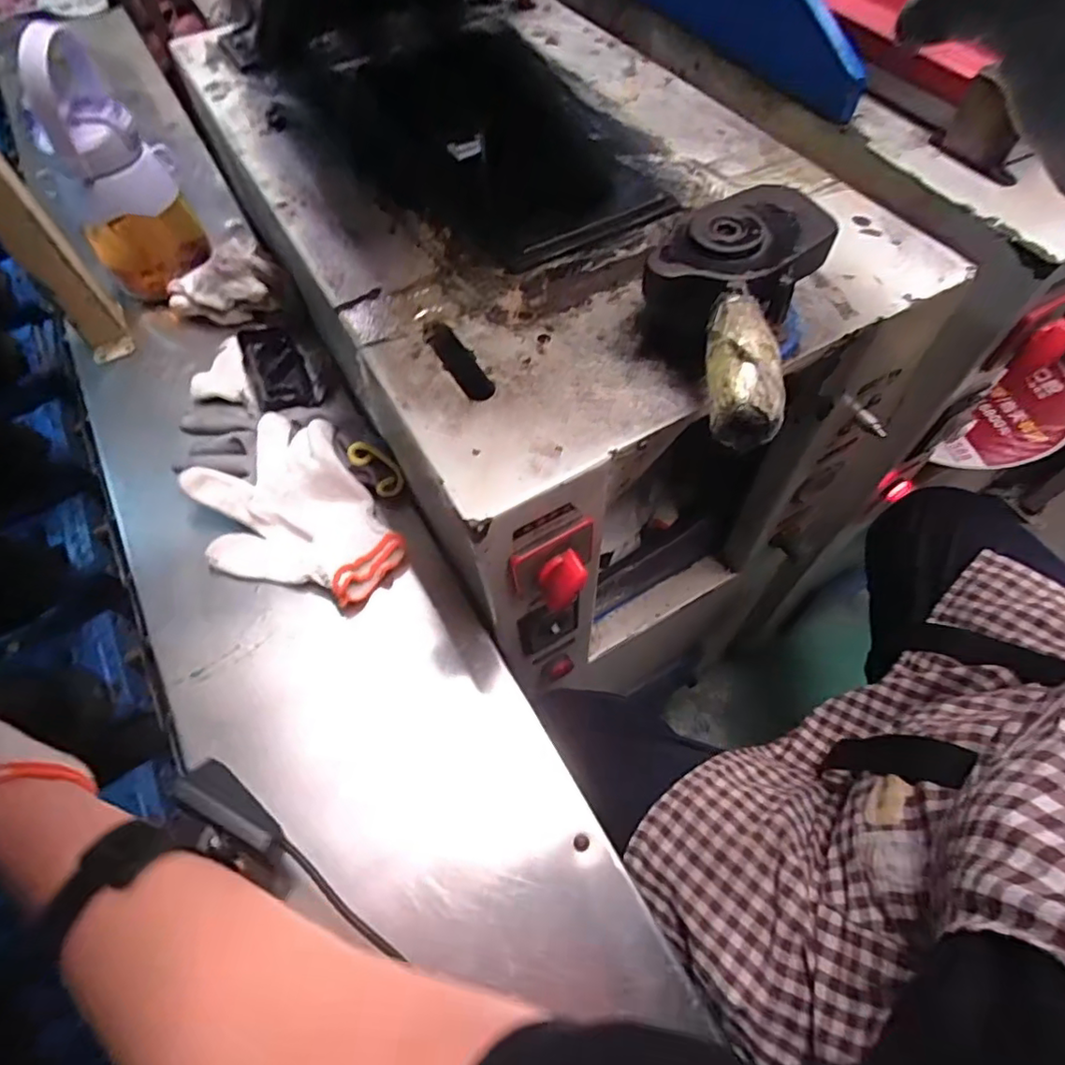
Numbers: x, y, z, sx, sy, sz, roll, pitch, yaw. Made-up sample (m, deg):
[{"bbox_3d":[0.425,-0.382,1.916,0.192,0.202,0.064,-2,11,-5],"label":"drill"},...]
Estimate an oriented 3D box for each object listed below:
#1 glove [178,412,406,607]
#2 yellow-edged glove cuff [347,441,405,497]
[{"bbox_3d":[-0.200,-0.014,0.493,0.128,0.033,0.185,-31,64,-14],"label":"glove"},{"bbox_3d":[-0.131,-0.055,0.507,0.027,0.010,0.053,-44,96,0],"label":"yellow-edged glove cuff"}]

